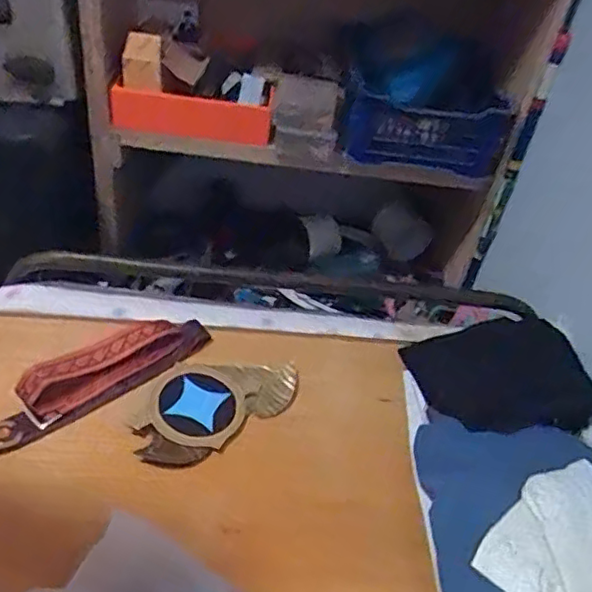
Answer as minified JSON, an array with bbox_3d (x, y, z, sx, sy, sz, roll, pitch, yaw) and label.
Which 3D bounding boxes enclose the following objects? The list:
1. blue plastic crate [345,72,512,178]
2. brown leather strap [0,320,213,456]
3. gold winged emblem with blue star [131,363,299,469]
[{"bbox_3d":[0.227,-0.289,1.111,0.274,0.144,0.092,10,40,0],"label":"blue plastic crate"},{"bbox_3d":[-0.244,0.086,0.745,0.304,0.041,0.085,-29,52,-34],"label":"brown leather strap"},{"bbox_3d":[-0.104,0.127,0.755,0.205,0.016,0.123,-28,51,-33],"label":"gold winged emblem with blue star"}]

